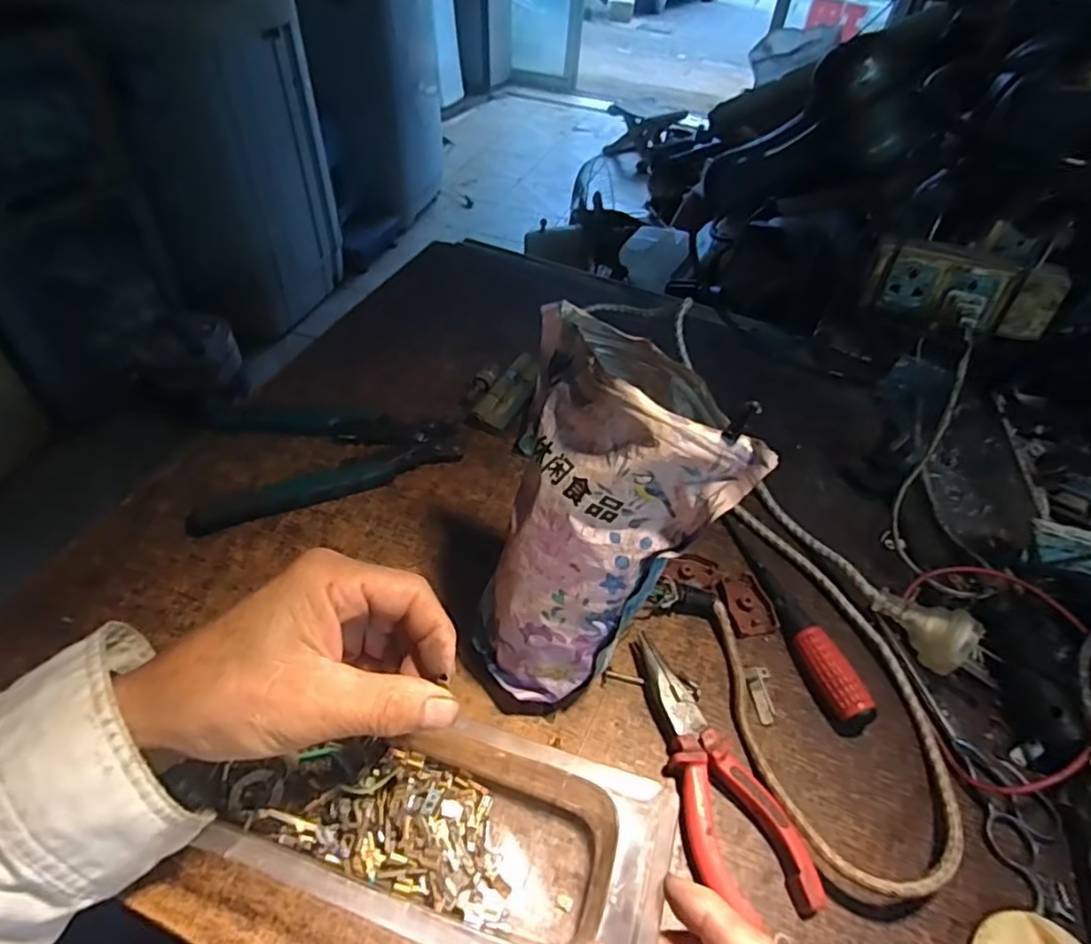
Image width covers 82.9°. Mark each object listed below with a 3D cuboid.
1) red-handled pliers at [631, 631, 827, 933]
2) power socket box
[{"bbox_3d":[0.082,0.155,0.324,0.052,0.018,0.145,-16,50,-19],"label":"red-handled pliers"},{"bbox_3d":[0.322,-0.141,0.480,0.131,0.053,0.031,20,48,14],"label":"power socket box"}]

